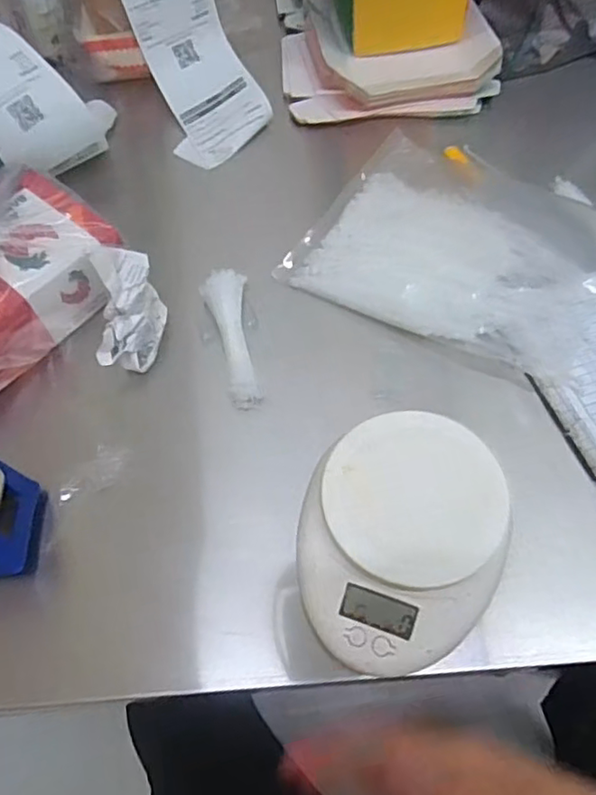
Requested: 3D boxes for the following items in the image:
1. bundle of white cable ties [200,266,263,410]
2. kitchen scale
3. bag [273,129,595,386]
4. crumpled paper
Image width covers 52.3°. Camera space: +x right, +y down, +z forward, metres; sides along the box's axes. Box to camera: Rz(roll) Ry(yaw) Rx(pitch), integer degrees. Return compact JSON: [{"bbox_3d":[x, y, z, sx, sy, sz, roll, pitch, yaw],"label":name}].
[{"bbox_3d":[-0.047,-0.043,0.431,0.031,0.022,0.106,-10,61,-4],"label":"bundle of white cable ties"},{"bbox_3d":[0.061,0.079,0.354,0.117,0.027,0.144,24,64,14],"label":"kitchen scale"},{"bbox_3d":[0.127,-0.117,0.468,0.223,0.014,0.180,29,65,17],"label":"bag"},{"bbox_3d":[-0.118,-0.064,0.421,0.037,0.062,0.071,-3,61,0],"label":"crumpled paper"}]

